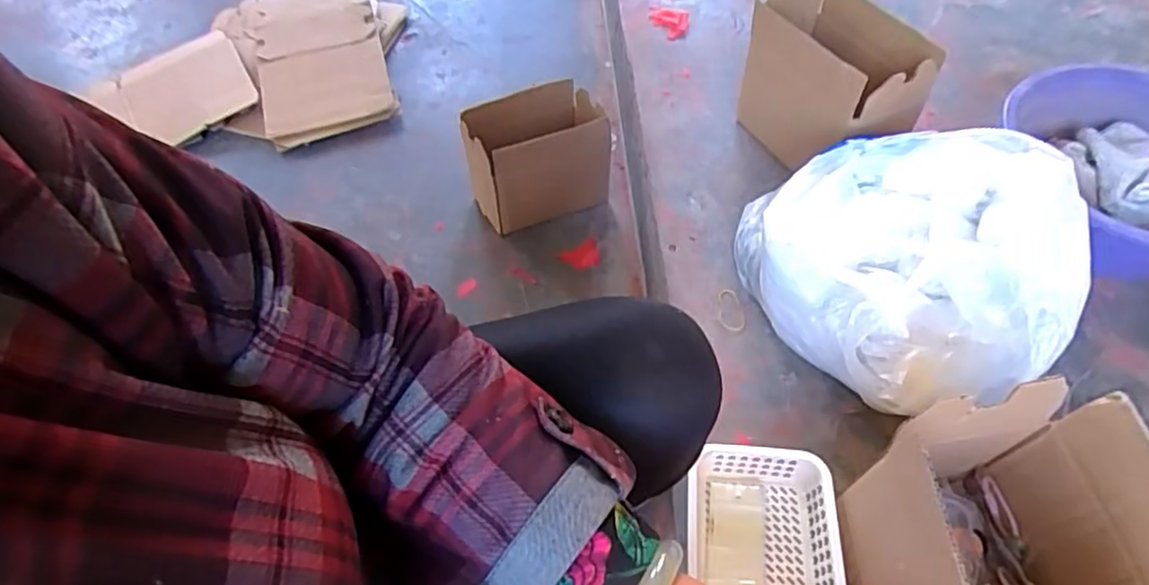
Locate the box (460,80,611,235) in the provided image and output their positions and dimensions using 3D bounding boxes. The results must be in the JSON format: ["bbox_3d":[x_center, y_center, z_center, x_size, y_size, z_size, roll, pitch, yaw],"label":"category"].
[{"bbox_3d":[-0.062,-0.206,1.013,0.202,0.204,0.113,-27,60,-14],"label":"box"}]

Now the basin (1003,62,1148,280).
[{"bbox_3d":[0.633,-0.130,0.740,0.266,0.116,0.251,25,61,18],"label":"basin"}]

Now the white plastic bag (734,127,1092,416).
[{"bbox_3d":[0.327,-0.045,0.648,0.243,0.175,0.294,-22,58,-11],"label":"white plastic bag"}]

